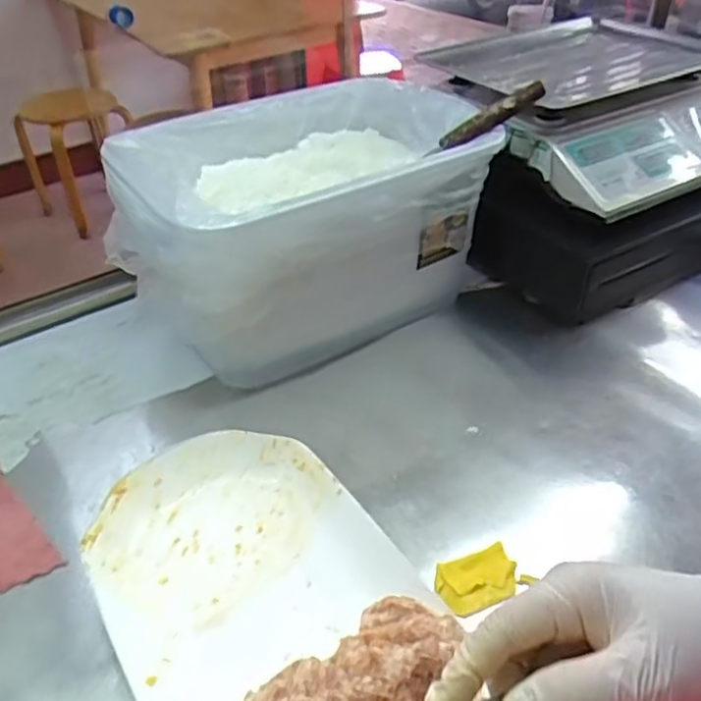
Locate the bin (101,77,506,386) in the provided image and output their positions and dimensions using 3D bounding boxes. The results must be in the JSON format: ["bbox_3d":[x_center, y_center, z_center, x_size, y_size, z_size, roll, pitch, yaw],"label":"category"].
[{"bbox_3d":[-0.052,-0.133,0.758,0.376,0.214,0.273,-27,45,-29],"label":"bin"}]

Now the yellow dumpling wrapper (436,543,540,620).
[{"bbox_3d":[0.098,0.172,0.517,0.064,0.007,0.044,-18,39,-21],"label":"yellow dumpling wrapper"}]

